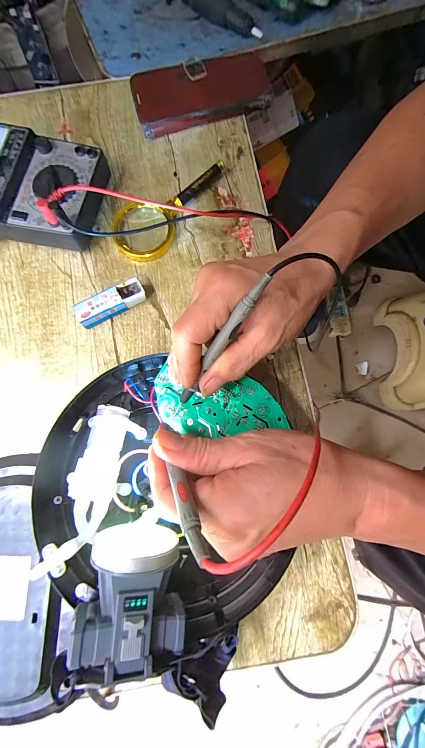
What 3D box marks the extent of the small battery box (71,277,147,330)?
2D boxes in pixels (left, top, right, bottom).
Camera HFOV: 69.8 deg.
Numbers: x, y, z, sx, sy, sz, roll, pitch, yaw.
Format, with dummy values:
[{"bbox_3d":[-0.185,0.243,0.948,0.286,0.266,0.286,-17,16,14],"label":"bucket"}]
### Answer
[{"bbox_3d":[-0.107,-0.075,0.322,0.073,0.022,0.023,-27,79,-7],"label":"small battery box"}]

